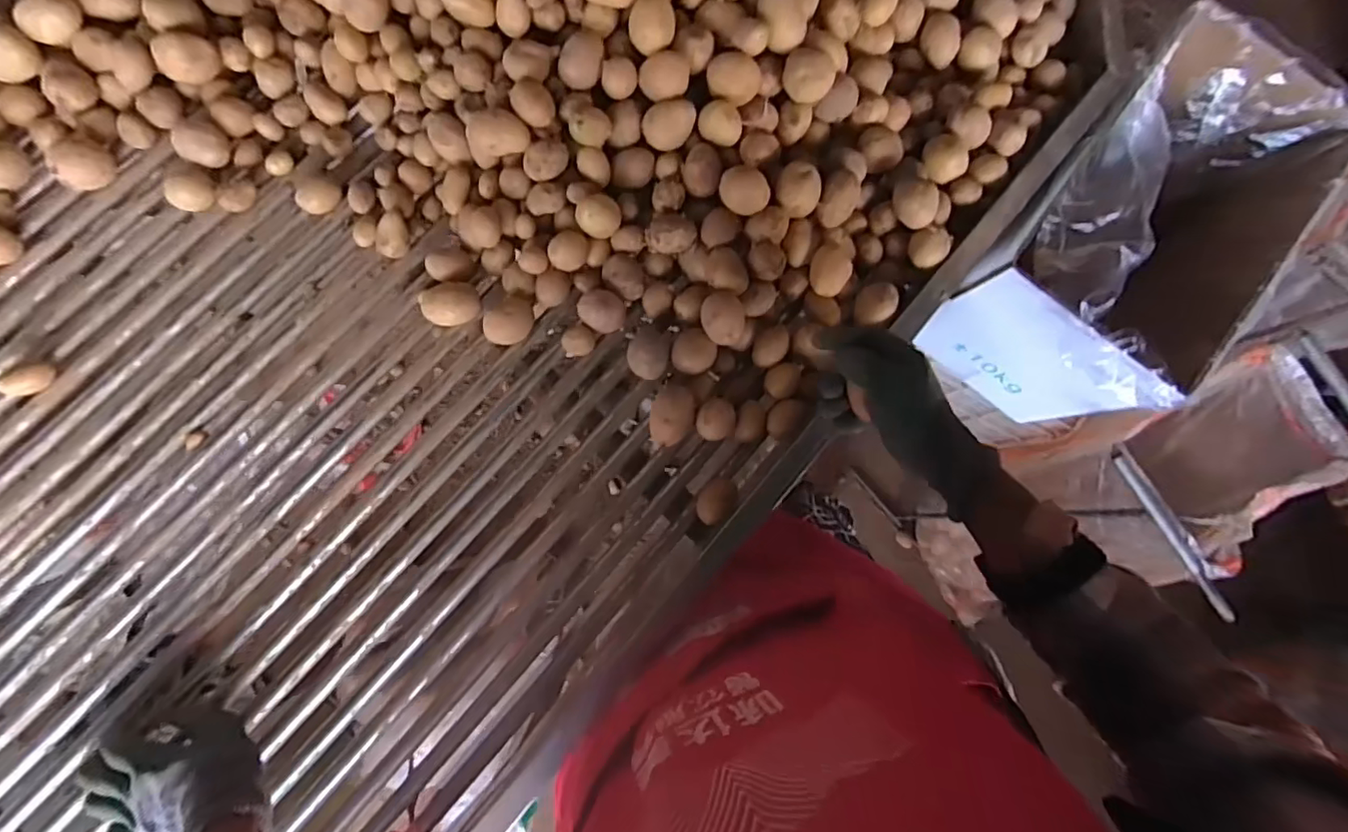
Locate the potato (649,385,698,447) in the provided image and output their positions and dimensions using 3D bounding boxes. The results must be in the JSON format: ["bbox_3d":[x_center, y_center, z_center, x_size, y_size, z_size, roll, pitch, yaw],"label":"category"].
[{"bbox_3d":[-0.001,0.001,0.593,0.043,0.044,0.056,8,82,0],"label":"potato"}]

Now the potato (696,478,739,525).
[{"bbox_3d":[0.041,0.084,0.591,0.046,0.030,0.034,-43,85,-6],"label":"potato"}]

